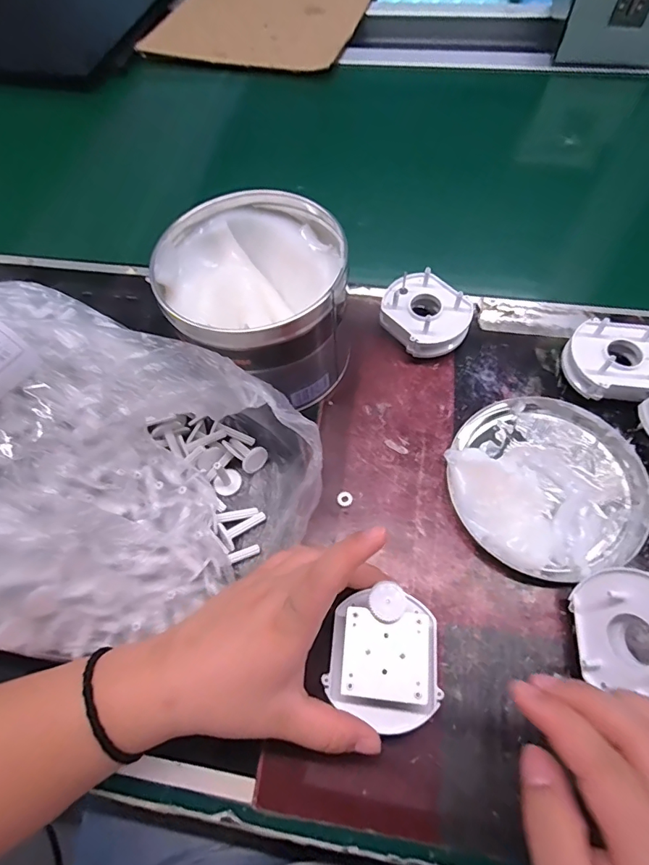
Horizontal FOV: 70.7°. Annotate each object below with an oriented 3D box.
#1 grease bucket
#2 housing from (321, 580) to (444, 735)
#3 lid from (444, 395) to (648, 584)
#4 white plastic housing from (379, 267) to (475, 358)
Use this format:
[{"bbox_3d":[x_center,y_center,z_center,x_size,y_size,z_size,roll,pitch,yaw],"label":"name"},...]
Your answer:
[{"bbox_3d":[-0.046,-0.088,0.337,0.122,0.105,0.125,-1,62,2],"label":"grease bucket"},{"bbox_3d":[0.033,0.118,0.242,0.059,0.024,0.064,11,63,9],"label":"housing"},{"bbox_3d":[0.150,0.029,0.308,0.126,0.027,0.126,-1,62,2],"label":"lid"},{"bbox_3d":[0.081,-0.092,0.370,0.061,0.037,0.068,-38,66,-16],"label":"white plastic housing"}]

